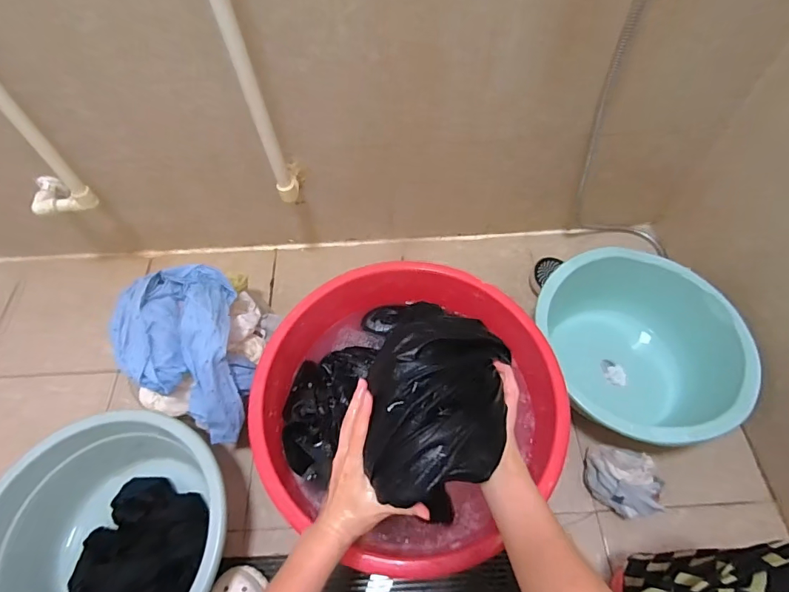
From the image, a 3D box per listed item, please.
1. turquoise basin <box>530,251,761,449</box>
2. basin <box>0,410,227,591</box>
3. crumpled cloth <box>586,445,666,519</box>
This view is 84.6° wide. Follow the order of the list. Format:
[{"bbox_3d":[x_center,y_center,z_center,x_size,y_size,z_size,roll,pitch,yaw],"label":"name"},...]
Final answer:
[{"bbox_3d":[0.455,0.106,0.842,0.305,0.188,0.369,-23,60,-11],"label":"turquoise basin"},{"bbox_3d":[-0.452,0.386,0.723,0.377,0.168,0.331,-8,59,-3],"label":"basin"},{"bbox_3d":[0.396,0.321,0.750,0.103,0.076,0.103,14,60,11],"label":"crumpled cloth"}]

